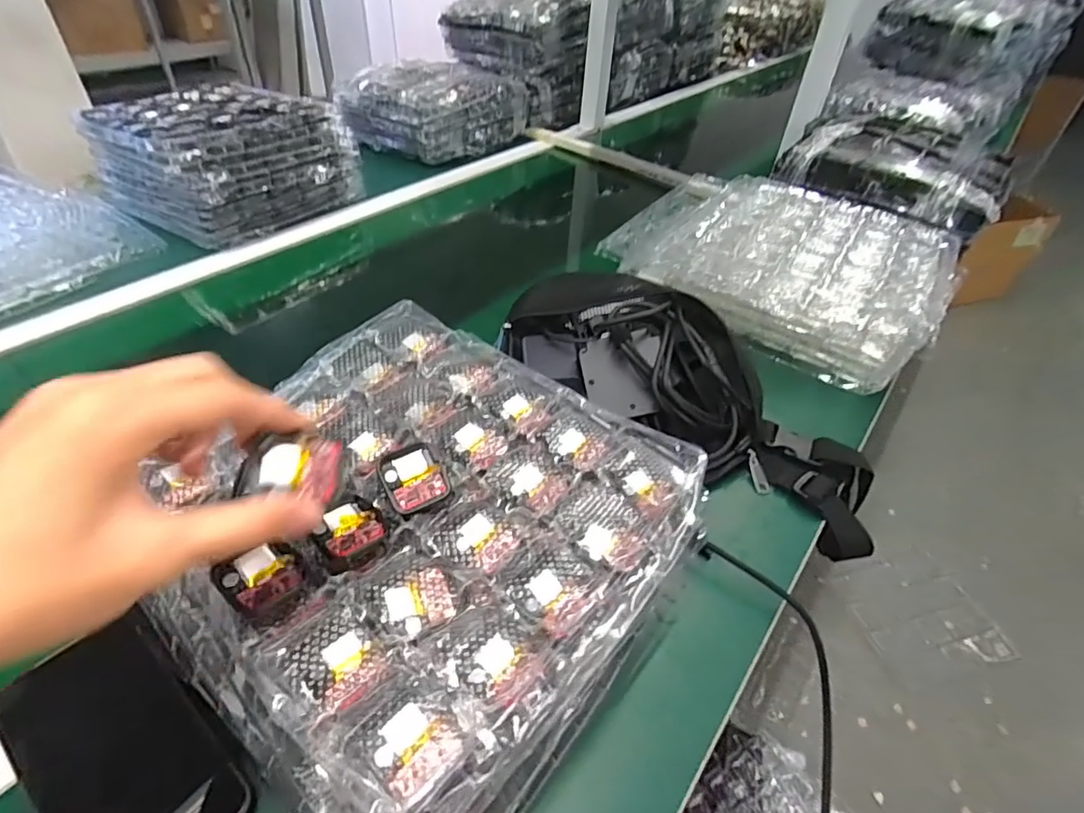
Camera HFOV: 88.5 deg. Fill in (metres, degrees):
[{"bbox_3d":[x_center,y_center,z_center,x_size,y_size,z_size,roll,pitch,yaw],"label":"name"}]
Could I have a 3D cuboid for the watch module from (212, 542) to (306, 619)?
[{"bbox_3d":[-0.142,0.089,0.286,0.035,0.008,0.042,-32,53,-33],"label":"watch module"}]

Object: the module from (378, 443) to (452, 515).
[{"bbox_3d":[-0.079,0.045,0.344,0.036,0.010,0.040,-23,63,-21],"label":"module"}]

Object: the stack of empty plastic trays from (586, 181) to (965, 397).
[{"bbox_3d":[0.314,-0.193,0.729,0.368,0.101,0.344,30,49,26],"label":"stack of empty plastic trays"}]

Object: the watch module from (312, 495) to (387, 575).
[{"bbox_3d":[-0.109,0.073,0.318,0.036,0.010,0.043,-23,49,-26],"label":"watch module"}]

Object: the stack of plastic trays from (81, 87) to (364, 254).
[{"bbox_3d":[-0.480,-0.381,0.841,0.300,0.124,0.293,31,49,27],"label":"stack of plastic trays"}]

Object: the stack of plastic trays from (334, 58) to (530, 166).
[{"bbox_3d":[-0.207,-0.597,1.098,0.240,0.119,0.302,29,48,25],"label":"stack of plastic trays"}]

